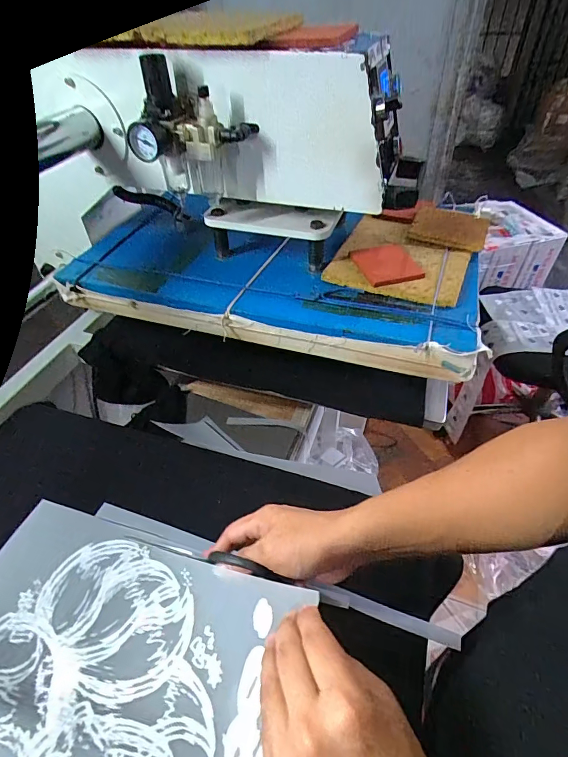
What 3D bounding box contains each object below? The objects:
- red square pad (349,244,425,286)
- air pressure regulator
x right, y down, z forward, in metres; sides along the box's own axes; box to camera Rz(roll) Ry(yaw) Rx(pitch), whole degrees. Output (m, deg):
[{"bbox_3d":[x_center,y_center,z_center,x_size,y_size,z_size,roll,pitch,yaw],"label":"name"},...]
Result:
[{"bbox_3d":[0.147,-0.162,0.570,0.084,0.012,0.092,-14,46,-11],"label":"red square pad"},{"bbox_3d":[-0.106,-0.280,0.474,0.120,0.136,0.085,14,47,17],"label":"air pressure regulator"}]

